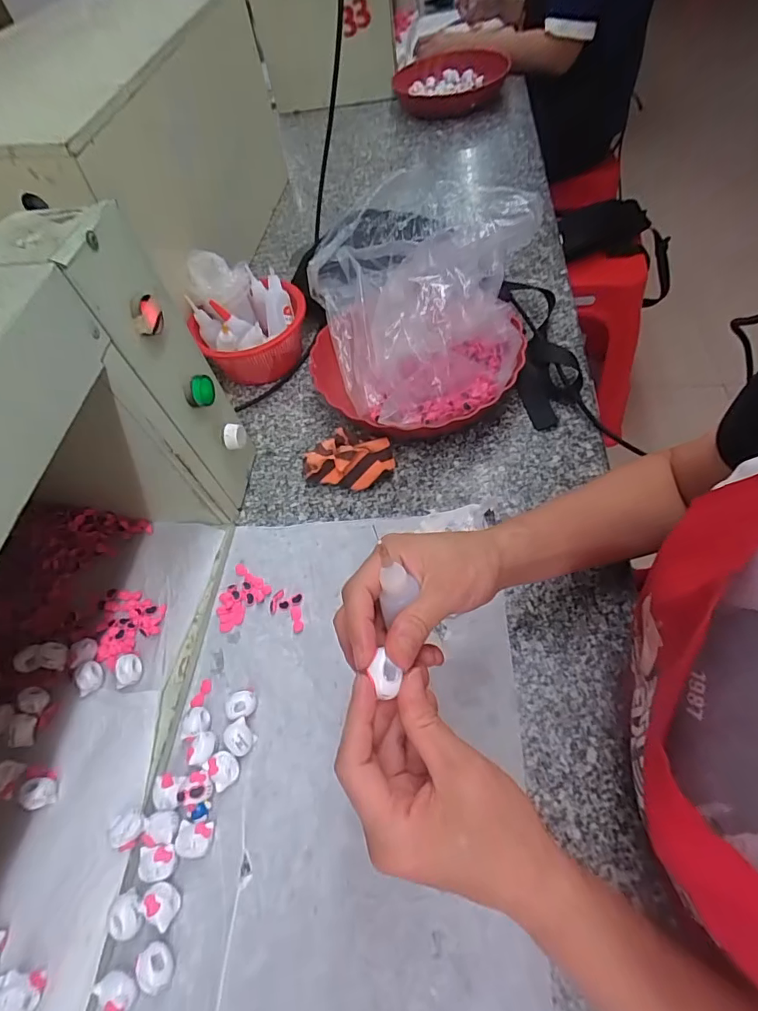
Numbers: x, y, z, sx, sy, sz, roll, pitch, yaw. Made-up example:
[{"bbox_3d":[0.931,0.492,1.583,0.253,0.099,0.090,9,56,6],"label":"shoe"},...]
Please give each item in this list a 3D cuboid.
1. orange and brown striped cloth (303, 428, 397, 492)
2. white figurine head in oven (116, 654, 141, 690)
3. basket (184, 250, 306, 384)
[{"bbox_3d":[-0.035,-0.051,0.521,0.100,0.032,0.058,6,58,12],"label":"orange and brown striped cloth"},{"bbox_3d":[-0.218,0.143,0.414,0.021,0.014,0.024,-13,56,0],"label":"white figurine head in oven"},{"bbox_3d":[-0.166,-0.234,0.604,0.140,0.113,0.129,-14,56,-1],"label":"basket"}]

